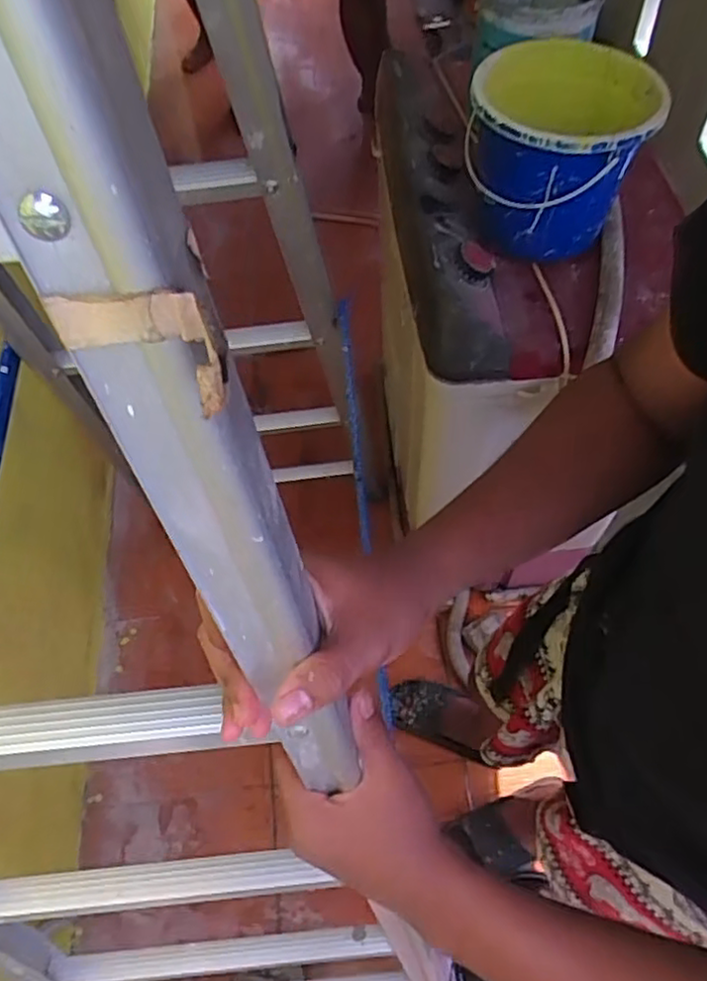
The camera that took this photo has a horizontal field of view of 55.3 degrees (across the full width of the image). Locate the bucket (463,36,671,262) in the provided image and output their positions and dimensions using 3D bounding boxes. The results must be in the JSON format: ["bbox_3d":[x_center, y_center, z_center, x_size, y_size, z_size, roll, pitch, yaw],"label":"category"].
[{"bbox_3d":[0.260,-0.434,0.869,0.221,0.208,0.216,-1,66,1],"label":"bucket"}]

